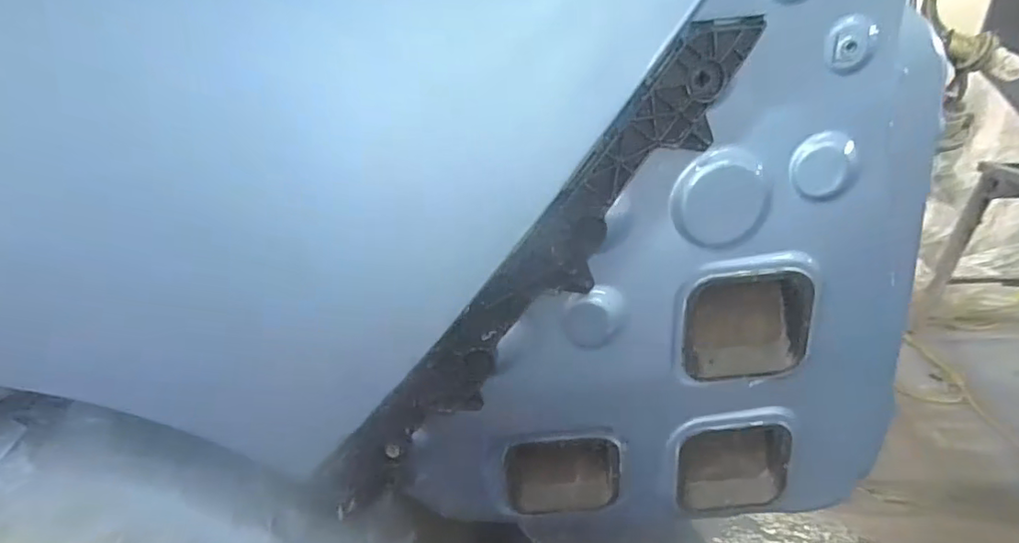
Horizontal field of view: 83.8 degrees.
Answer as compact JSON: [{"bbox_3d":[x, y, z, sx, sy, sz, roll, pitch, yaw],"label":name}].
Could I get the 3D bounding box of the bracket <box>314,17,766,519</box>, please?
[{"bbox_3d":[0.010,0.015,0.358,0.052,0.400,0.026,36,11,-21],"label":"bracket"}]

